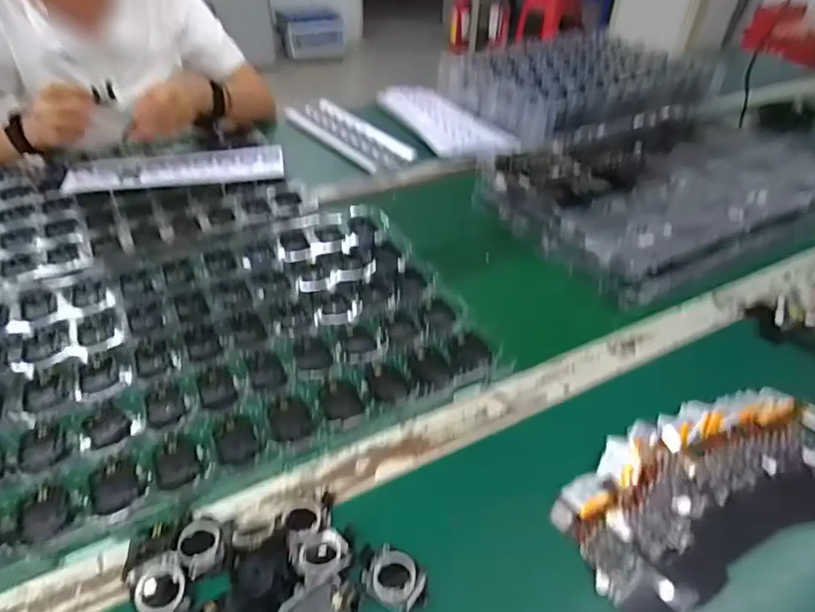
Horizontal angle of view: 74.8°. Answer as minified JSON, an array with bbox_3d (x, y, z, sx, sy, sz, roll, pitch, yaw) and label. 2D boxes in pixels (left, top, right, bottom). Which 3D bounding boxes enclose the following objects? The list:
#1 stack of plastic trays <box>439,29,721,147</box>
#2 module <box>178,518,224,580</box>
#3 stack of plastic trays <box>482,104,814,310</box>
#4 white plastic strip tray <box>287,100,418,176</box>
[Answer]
[{"bbox_3d":[0.354,-0.472,1.114,0.514,0.070,0.357,-19,44,-24],"label":"stack of plastic trays"},{"bbox_3d":[-0.145,0.168,0.376,0.027,0.012,0.040,-16,43,-22],"label":"module"},{"bbox_3d":[0.382,-0.169,0.776,0.475,0.086,0.307,-20,44,-25],"label":"stack of plastic trays"},{"bbox_3d":[-0.100,-0.303,0.947,0.098,0.022,0.300,-25,47,-30],"label":"white plastic strip tray"}]

